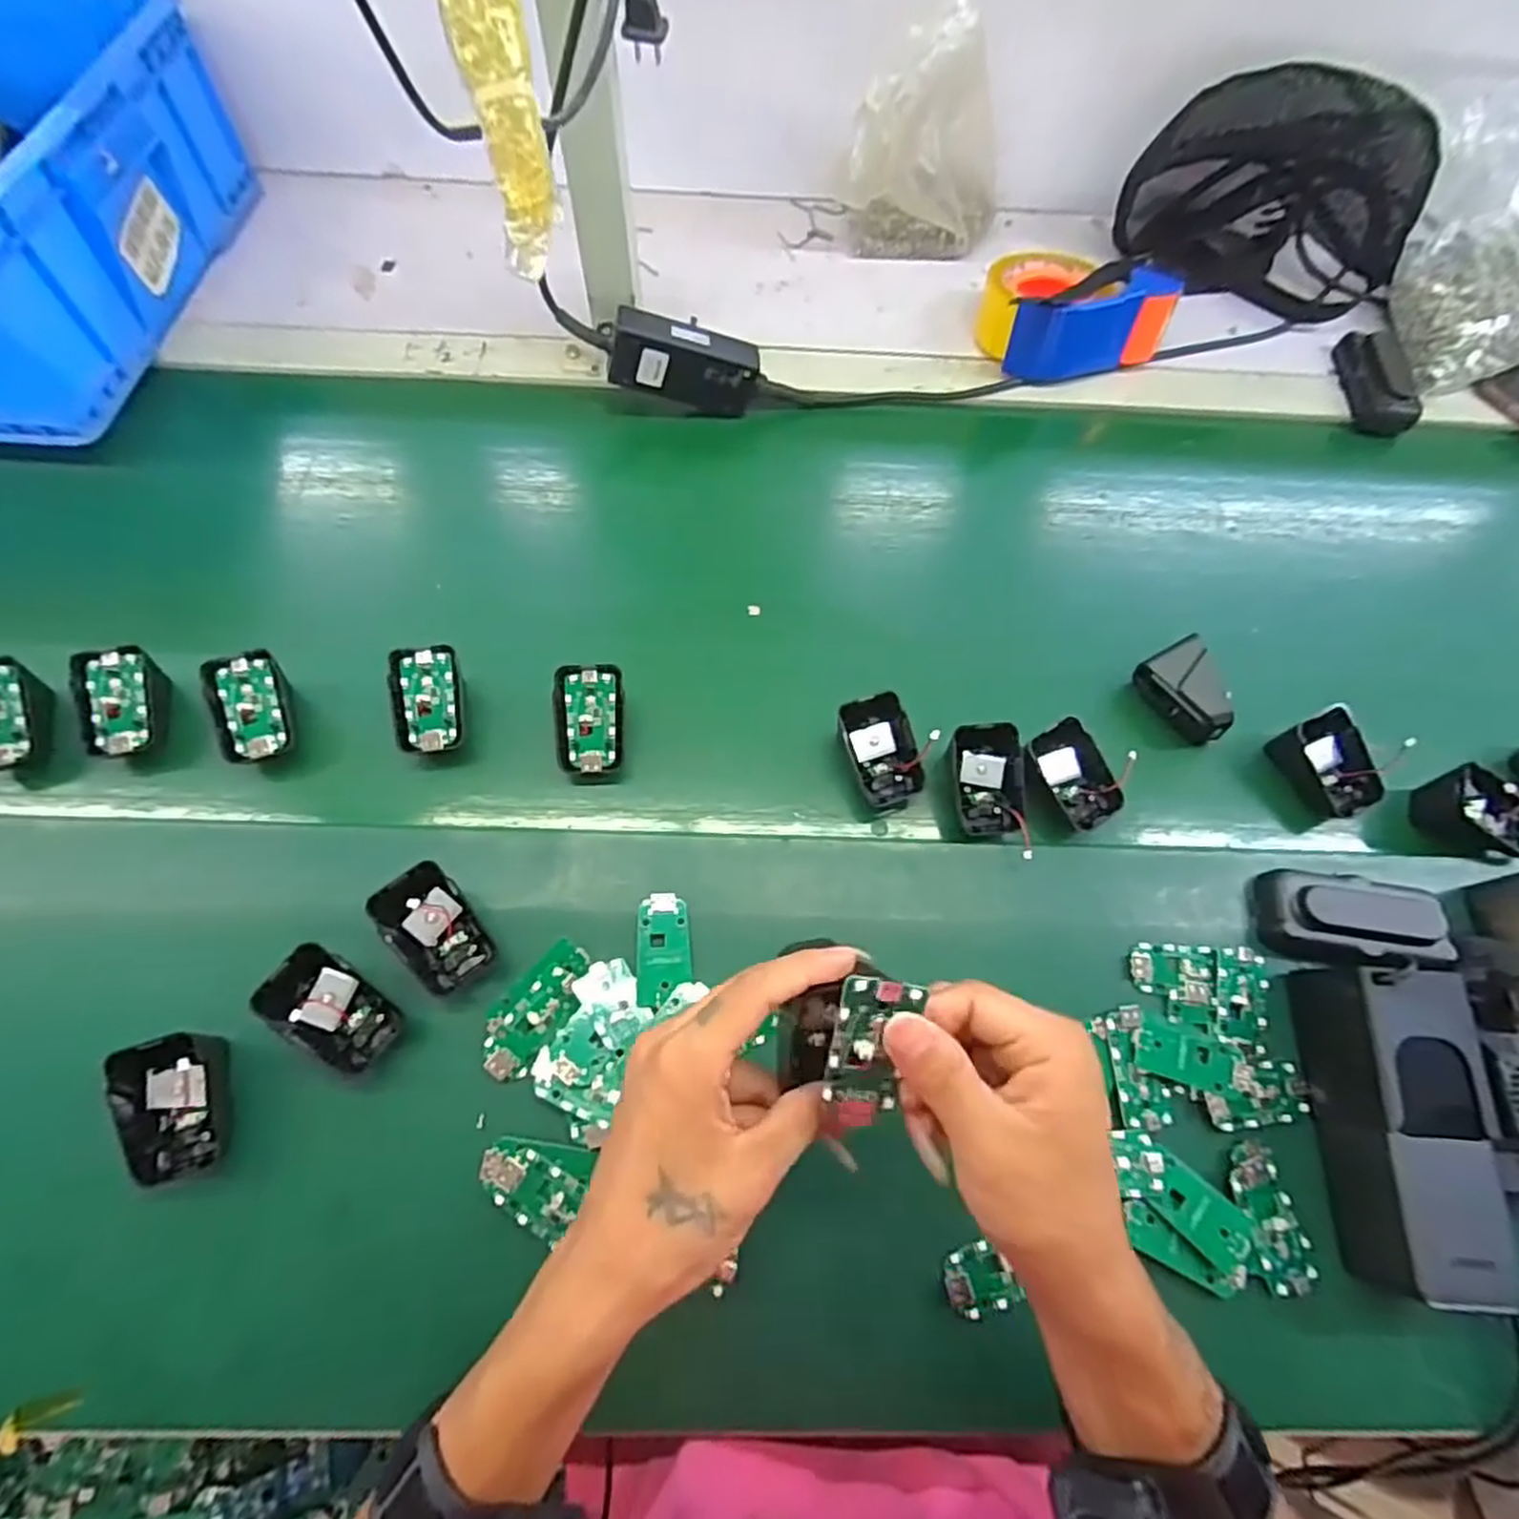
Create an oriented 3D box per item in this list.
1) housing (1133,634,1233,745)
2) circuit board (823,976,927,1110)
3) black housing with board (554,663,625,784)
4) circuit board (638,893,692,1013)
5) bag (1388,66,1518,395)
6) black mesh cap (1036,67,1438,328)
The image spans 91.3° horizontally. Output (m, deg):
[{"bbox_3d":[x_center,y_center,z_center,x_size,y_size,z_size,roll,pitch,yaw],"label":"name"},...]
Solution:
[{"bbox_3d":[0.293,-0.046,0.504,0.034,0.038,0.066,-27,67,-15],"label":"housing"},{"bbox_3d":[0.043,0.110,0.287,0.030,0.008,0.056,7,109,0],"label":"circuit board"},{"bbox_3d":[-0.109,-0.022,0.482,0.043,0.018,0.076,0,88,-3],"label":"black housing with board"},{"bbox_3d":[-0.055,0.110,0.429,0.030,0.004,0.063,-2,63,-3],"label":"circuit board"},{"bbox_3d":[0.645,-0.457,0.639,0.159,0.137,0.189,-19,65,-12],"label":"bag"},{"bbox_3d":[0.463,-0.518,0.669,0.245,0.153,0.144,6,63,1],"label":"black mesh cap"}]

